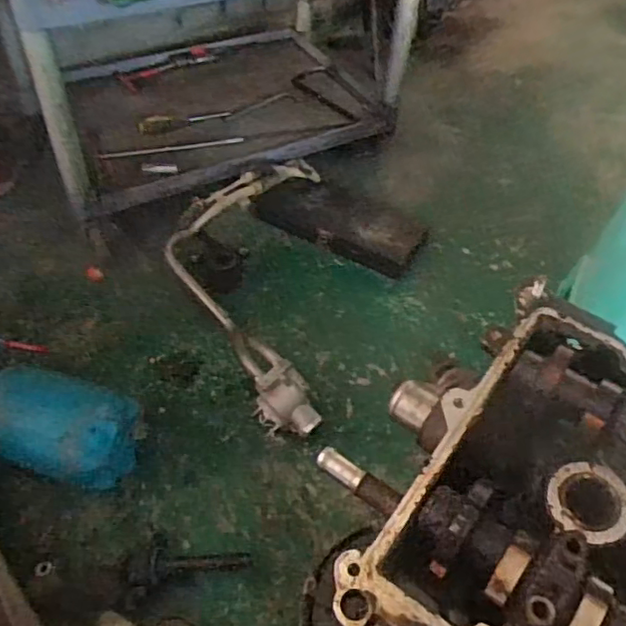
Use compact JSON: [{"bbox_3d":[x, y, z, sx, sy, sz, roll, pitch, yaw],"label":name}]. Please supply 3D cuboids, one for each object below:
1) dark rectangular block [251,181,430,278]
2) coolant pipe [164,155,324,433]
[{"bbox_3d":[0.064,-0.184,1.246,0.327,0.045,0.177,25,53,4],"label":"dark rectangular block"},{"bbox_3d":[-0.122,-0.068,1.072,0.266,0.092,0.585,2,48,-3],"label":"coolant pipe"}]

